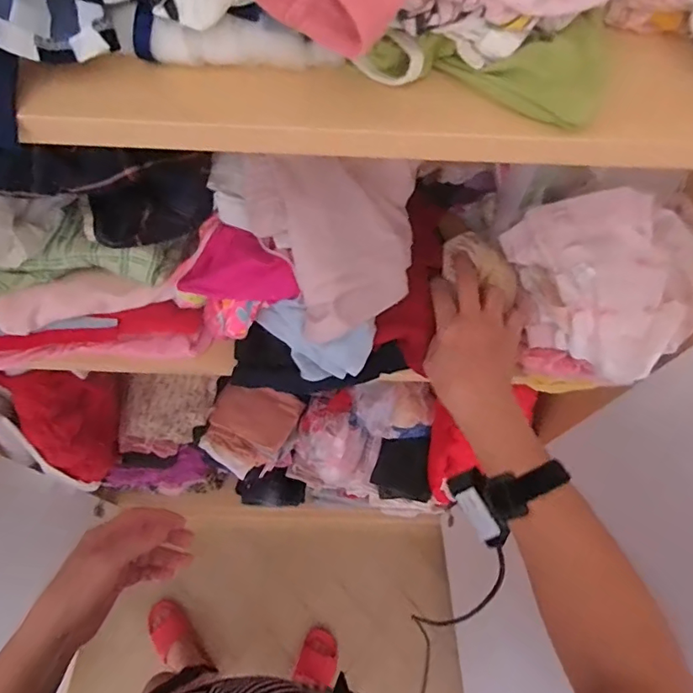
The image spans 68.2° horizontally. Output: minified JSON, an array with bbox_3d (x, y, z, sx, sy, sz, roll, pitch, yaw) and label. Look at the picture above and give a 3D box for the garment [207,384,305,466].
[{"bbox_3d":[-0.236,0.188,1.272,0.216,0.050,0.189,19,82,6],"label":"garment"}]

